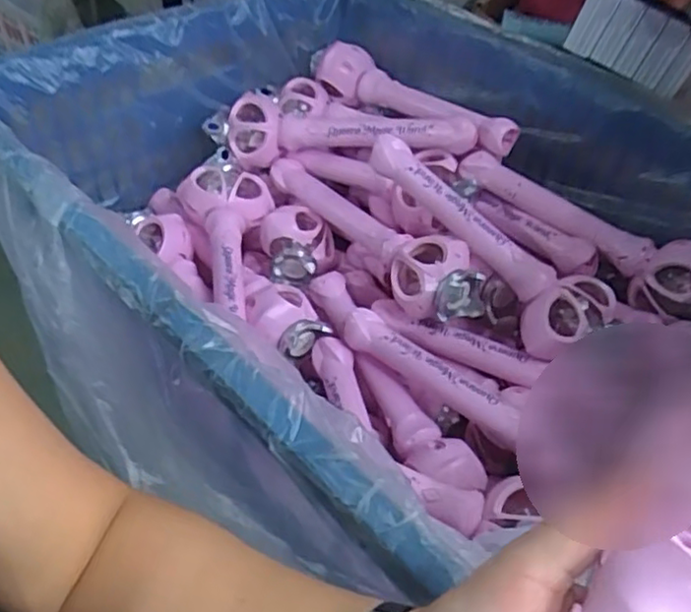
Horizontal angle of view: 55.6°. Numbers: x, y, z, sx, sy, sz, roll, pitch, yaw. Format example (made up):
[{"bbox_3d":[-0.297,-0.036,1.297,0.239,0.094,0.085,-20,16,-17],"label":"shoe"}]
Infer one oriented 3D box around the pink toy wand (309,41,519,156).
[{"bbox_3d":[0.083,-0.284,0.910,0.326,0.061,0.072,29,49,21],"label":"pink toy wand"}]

